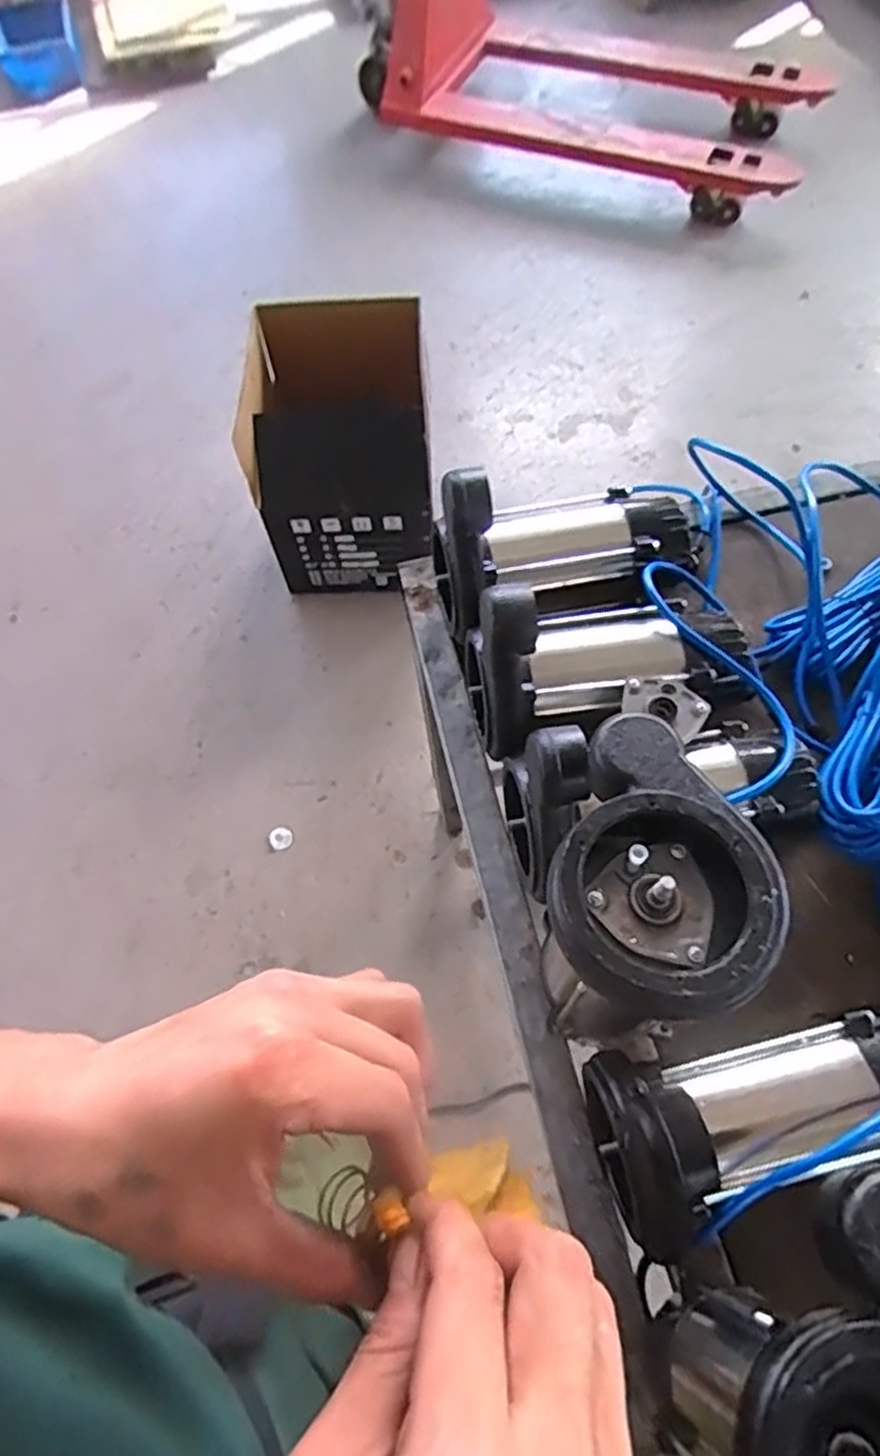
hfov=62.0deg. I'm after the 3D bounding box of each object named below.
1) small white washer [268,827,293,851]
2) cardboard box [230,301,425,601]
[{"bbox_3d":[-0.325,0.227,1.498,0.046,0.013,0.045,0,63,1],"label":"small white washer"},{"bbox_3d":[-0.203,-0.593,1.586,0.374,0.430,0.415,-2,64,2],"label":"cardboard box"}]

